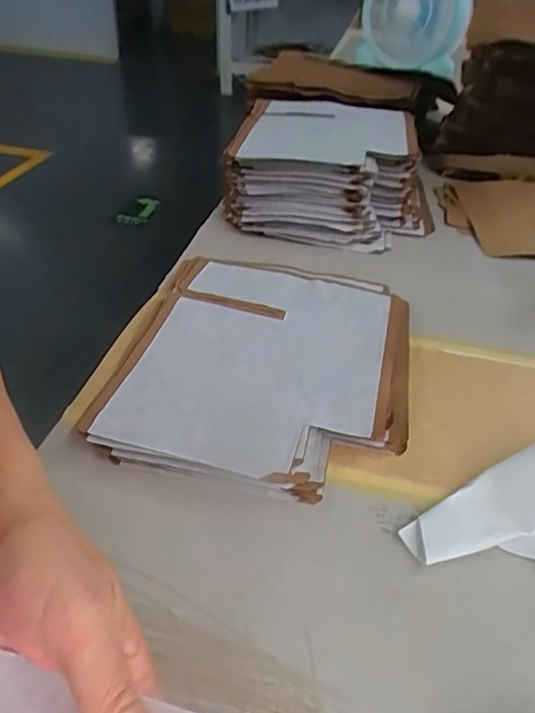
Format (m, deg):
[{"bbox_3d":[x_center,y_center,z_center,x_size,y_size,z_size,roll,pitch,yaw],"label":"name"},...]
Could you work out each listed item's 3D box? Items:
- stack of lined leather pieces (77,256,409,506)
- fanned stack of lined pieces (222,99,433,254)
[{"bbox_3d":[0.006,0.002,0.450,0.209,0.027,0.249,10,39,8],"label":"stack of lined leather pieces"},{"bbox_3d":[0.083,-0.235,0.693,0.241,0.087,0.244,11,39,8],"label":"fanned stack of lined pieces"}]

